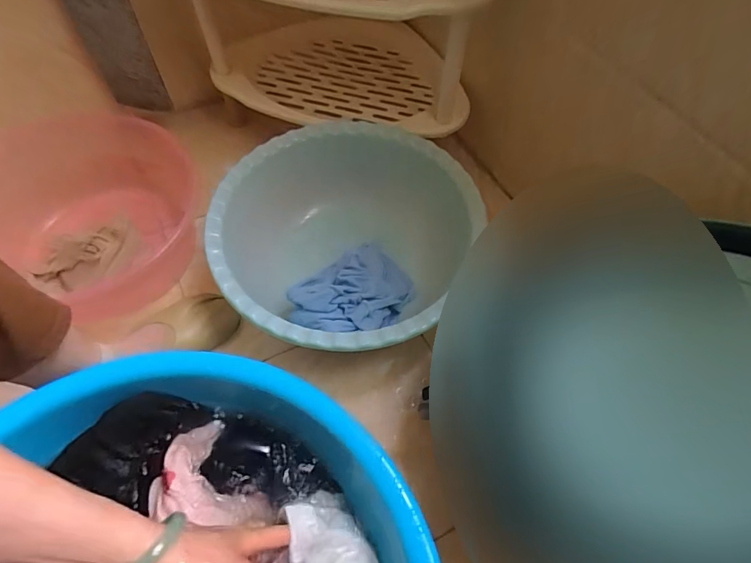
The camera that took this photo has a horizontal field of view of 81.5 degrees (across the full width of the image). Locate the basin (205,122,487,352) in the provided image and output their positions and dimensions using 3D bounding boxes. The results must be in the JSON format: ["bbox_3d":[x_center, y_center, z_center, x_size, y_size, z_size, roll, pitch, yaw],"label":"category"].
[{"bbox_3d":[-0.055,-0.061,0.648,0.332,0.135,0.364,0,57,-1],"label":"basin"}]

